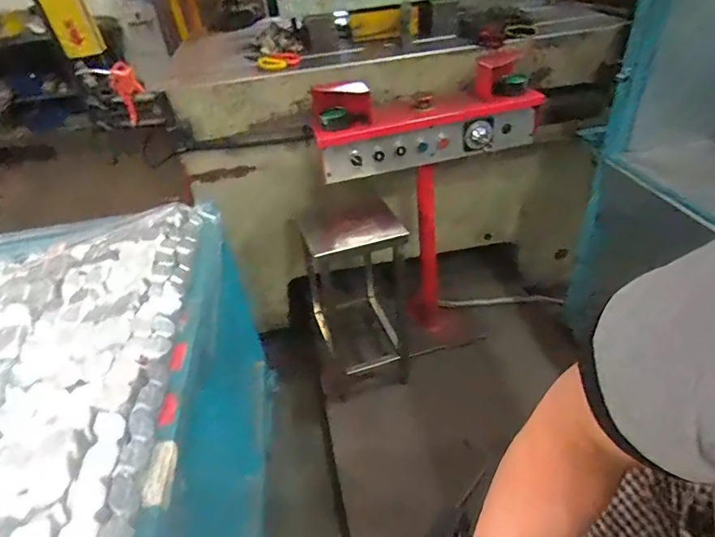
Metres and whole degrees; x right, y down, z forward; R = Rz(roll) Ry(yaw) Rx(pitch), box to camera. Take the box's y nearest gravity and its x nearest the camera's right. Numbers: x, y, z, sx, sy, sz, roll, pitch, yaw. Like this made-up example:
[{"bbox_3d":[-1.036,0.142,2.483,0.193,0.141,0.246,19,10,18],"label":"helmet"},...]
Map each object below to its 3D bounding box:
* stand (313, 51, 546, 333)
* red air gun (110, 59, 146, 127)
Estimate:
[{"bbox_3d":[0.211,-0.146,1.377,0.579,0.821,0.204,-17,38,-14],"label":"stand"},{"bbox_3d":[-0.538,-0.416,1.074,0.063,0.131,0.028,-21,39,-18],"label":"red air gun"}]

